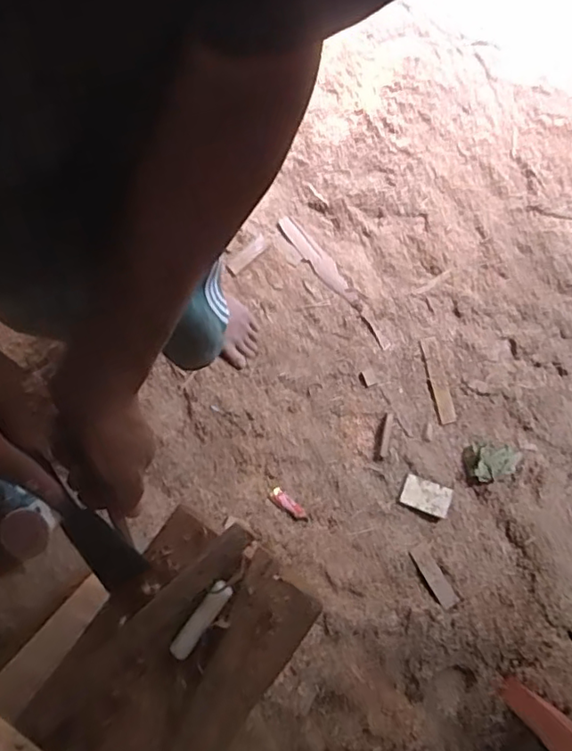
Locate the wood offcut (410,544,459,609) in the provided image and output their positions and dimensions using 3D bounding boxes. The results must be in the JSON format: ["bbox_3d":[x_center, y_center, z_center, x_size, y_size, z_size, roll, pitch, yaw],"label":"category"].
[{"bbox_3d":[0.274,0.372,1.065,0.036,0.004,0.114,-28,65,-6],"label":"wood offcut"}]

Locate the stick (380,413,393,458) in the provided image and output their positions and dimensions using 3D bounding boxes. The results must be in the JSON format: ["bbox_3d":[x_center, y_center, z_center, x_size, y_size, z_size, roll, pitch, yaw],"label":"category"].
[{"bbox_3d":[0.206,0.123,1.186,0.015,0.007,0.088,11,86,1],"label":"stick"}]

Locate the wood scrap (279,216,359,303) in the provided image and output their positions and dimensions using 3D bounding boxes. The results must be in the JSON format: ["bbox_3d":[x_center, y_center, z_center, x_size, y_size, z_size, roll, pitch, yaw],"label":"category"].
[{"bbox_3d":[0.071,-0.263,1.302,0.046,0.008,0.245,-37,86,-3],"label":"wood scrap"}]

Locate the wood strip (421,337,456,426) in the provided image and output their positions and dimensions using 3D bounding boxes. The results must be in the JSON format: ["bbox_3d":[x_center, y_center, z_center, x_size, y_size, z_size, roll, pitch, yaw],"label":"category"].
[{"bbox_3d":[0.328,0.009,1.236,0.035,0.010,0.189,-10,86,-1],"label":"wood strip"}]

